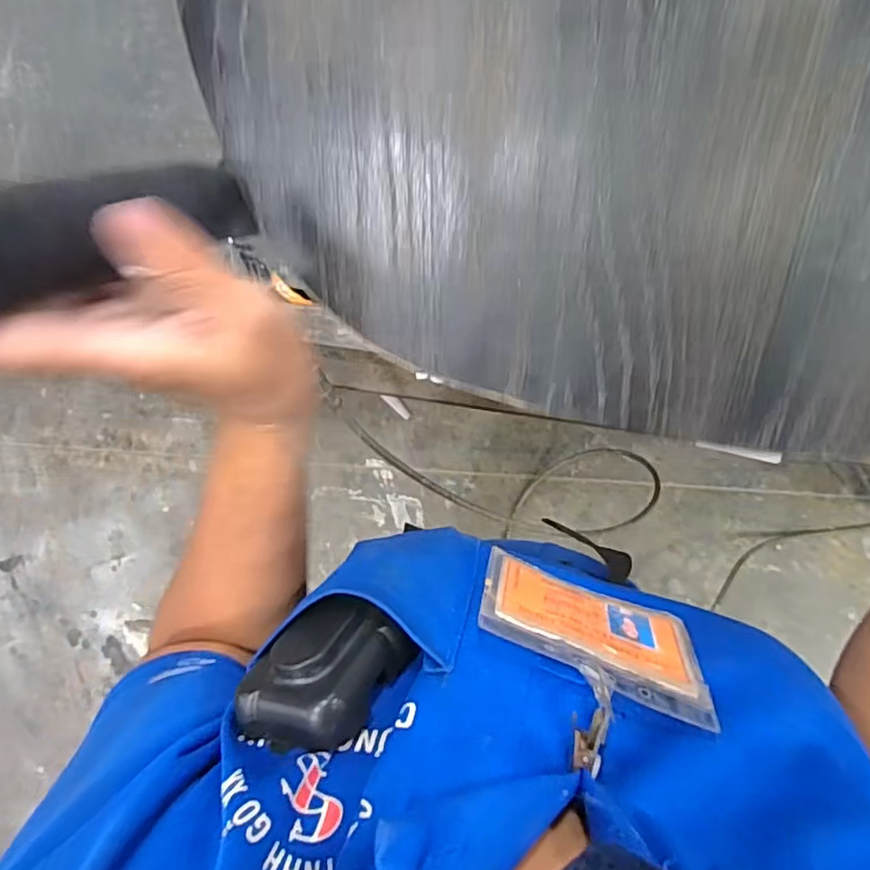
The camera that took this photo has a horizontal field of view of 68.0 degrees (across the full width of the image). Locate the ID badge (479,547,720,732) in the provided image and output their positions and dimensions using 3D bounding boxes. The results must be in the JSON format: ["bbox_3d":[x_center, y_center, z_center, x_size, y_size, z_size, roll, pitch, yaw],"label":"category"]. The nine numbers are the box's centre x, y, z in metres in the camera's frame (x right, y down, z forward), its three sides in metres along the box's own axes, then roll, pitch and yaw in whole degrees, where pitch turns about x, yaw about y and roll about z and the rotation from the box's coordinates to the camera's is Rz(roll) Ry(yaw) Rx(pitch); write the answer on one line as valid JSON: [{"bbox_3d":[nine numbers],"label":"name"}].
[{"bbox_3d":[0.070,0.085,0.290,0.099,0.082,0.005,21,105,4],"label":"ID badge"}]

